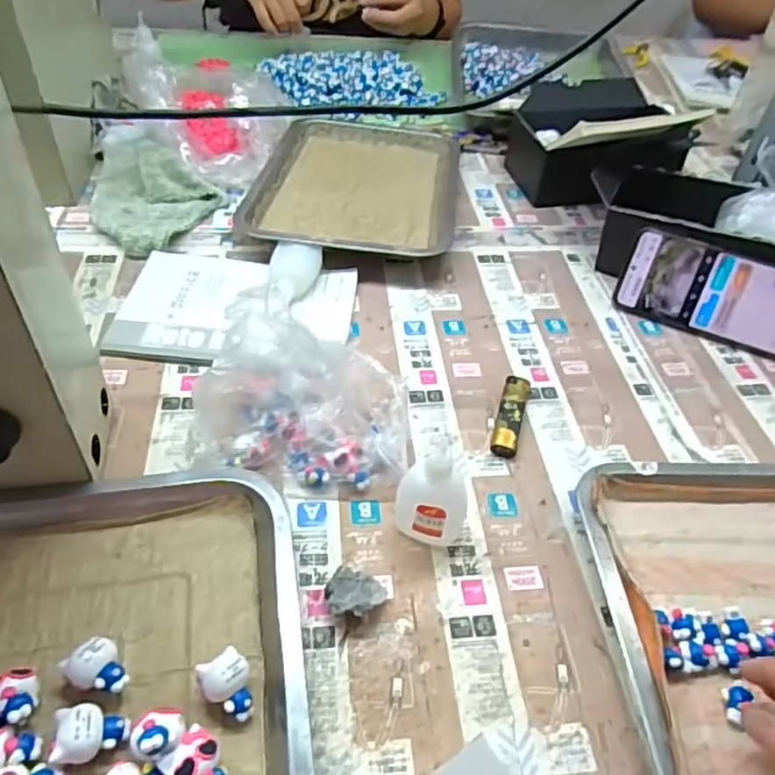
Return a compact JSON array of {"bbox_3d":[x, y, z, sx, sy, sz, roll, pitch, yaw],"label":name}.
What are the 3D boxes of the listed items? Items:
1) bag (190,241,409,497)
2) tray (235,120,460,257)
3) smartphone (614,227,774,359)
[{"bbox_3d":[-0.056,-0.009,0.433,0.144,0.122,0.099,4,45,-2],"label":"bag"},{"bbox_3d":[-0.029,-0.230,0.719,0.212,0.028,0.296,8,46,2],"label":"tray"},{"bbox_3d":[0.299,-0.087,0.583,0.162,0.079,0.007,21,16,15],"label":"smartphone"}]

